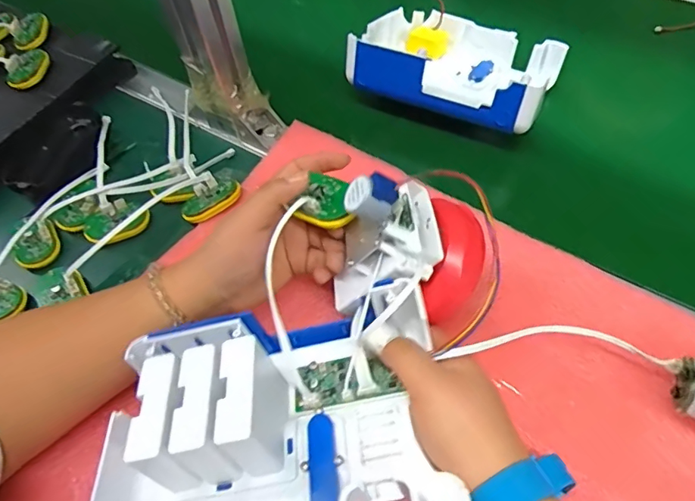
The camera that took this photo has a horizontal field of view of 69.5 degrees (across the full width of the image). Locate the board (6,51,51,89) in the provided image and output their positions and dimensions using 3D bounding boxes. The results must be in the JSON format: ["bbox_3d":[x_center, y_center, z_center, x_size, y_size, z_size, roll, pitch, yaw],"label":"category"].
[{"bbox_3d":[-0.336,-0.191,0.529,0.042,0.018,0.040,-19,56,-7],"label":"board"}]

